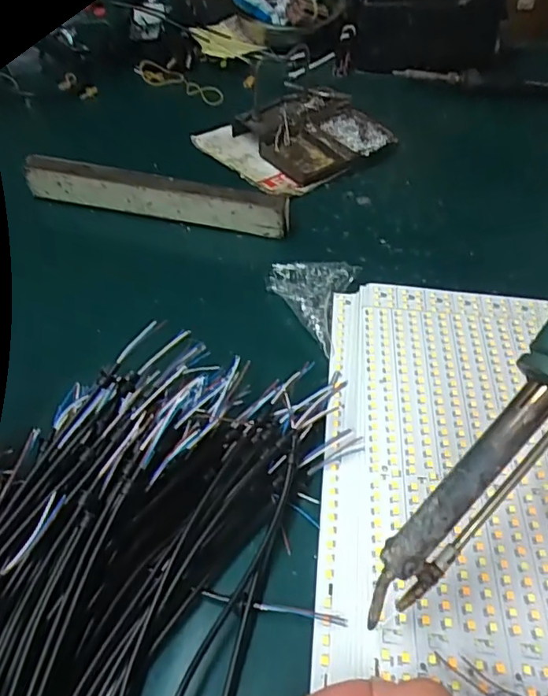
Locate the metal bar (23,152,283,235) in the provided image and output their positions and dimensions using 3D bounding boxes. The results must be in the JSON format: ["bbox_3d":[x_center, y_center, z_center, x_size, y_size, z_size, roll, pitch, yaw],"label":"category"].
[{"bbox_3d":[-0.088,-0.115,0.411,0.198,0.036,0.014,10,51,7],"label":"metal bar"}]

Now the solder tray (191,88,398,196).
[{"bbox_3d":[0.023,-0.193,0.496,0.150,0.035,0.120,-32,58,-24],"label":"solder tray"}]

